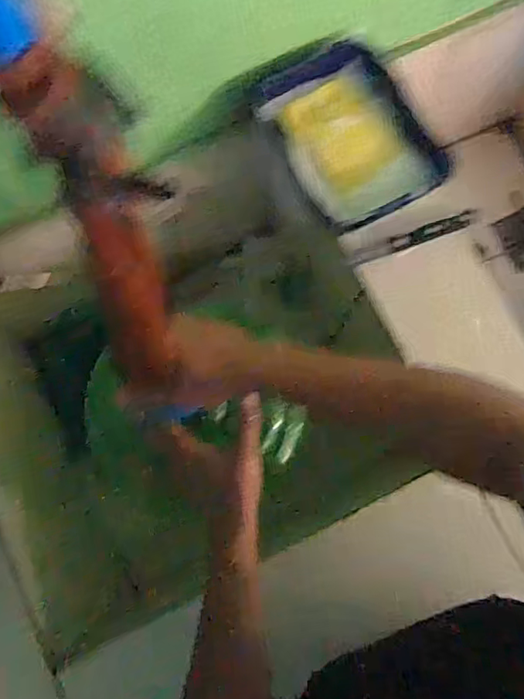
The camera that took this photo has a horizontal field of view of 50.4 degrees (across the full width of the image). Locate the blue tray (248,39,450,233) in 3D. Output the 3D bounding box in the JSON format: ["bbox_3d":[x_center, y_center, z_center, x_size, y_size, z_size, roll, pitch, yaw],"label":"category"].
[{"bbox_3d":[0.093,-0.238,0.609,0.143,0.032,0.200,-30,80,-6],"label":"blue tray"}]

